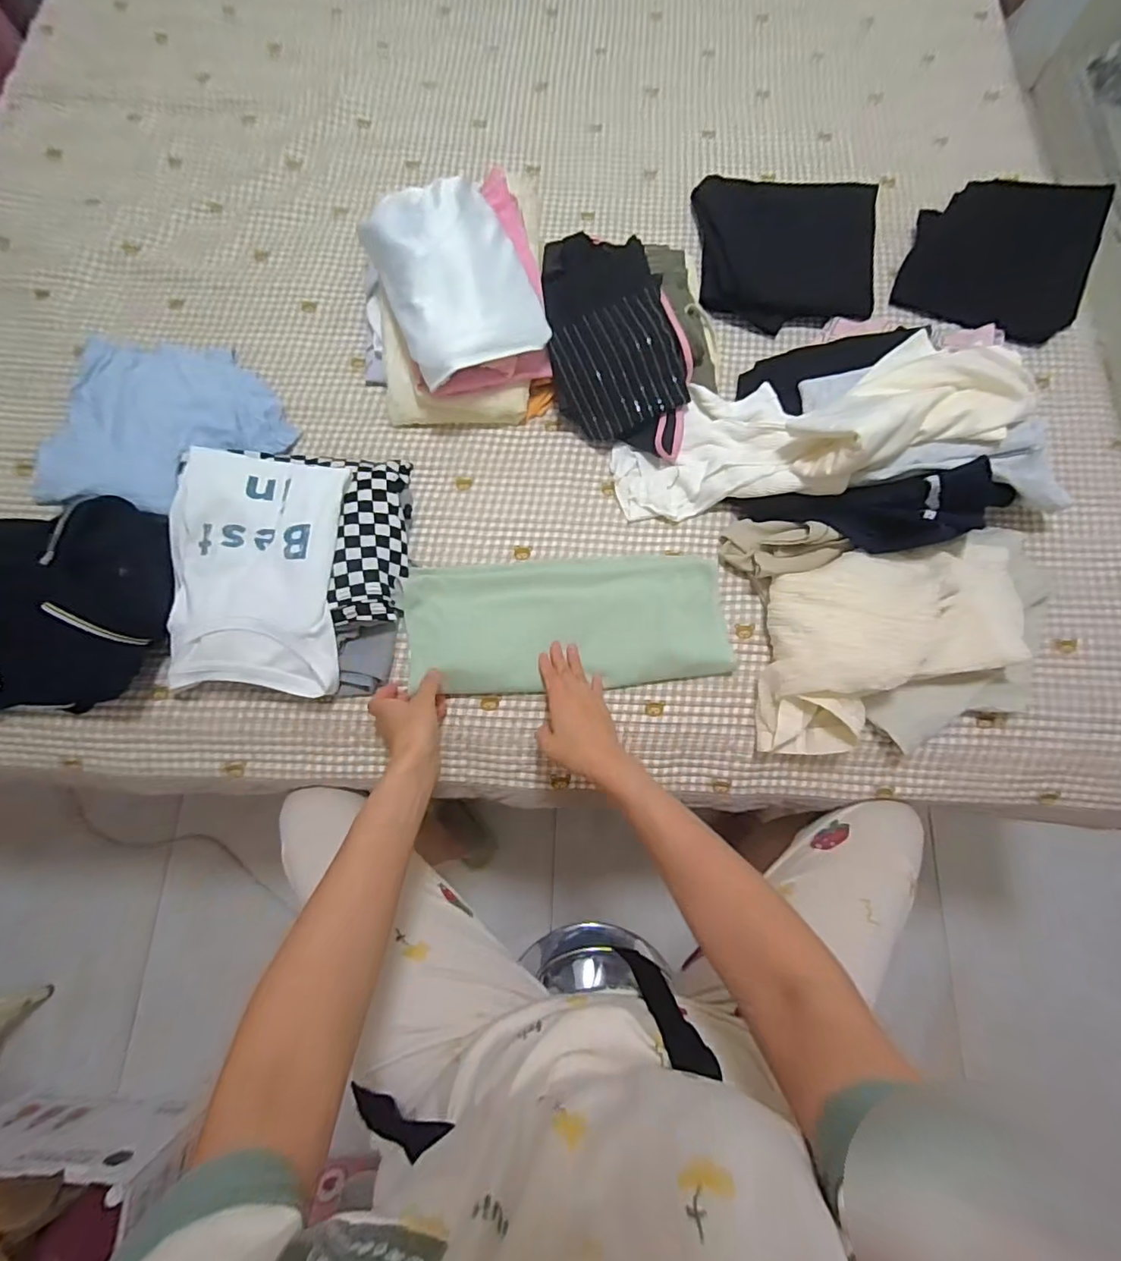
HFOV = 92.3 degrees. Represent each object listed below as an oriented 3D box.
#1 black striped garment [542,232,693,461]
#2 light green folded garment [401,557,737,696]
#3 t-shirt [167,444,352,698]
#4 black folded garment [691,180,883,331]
[{"bbox_3d":[0.078,-0.394,0.753,0.180,0.085,0.315,-5,75,-3],"label":"black striped garment"},{"bbox_3d":[0.009,-0.011,0.665,0.392,0.028,0.166,-1,75,-1],"label":"light green folded garment"},{"bbox_3d":[-0.366,-0.074,0.643,0.206,0.038,0.297,-1,75,-1],"label":"t-shirt"},{"bbox_3d":[0.346,-0.586,0.832,0.259,0.048,0.246,4,75,0],"label":"black folded garment"}]

